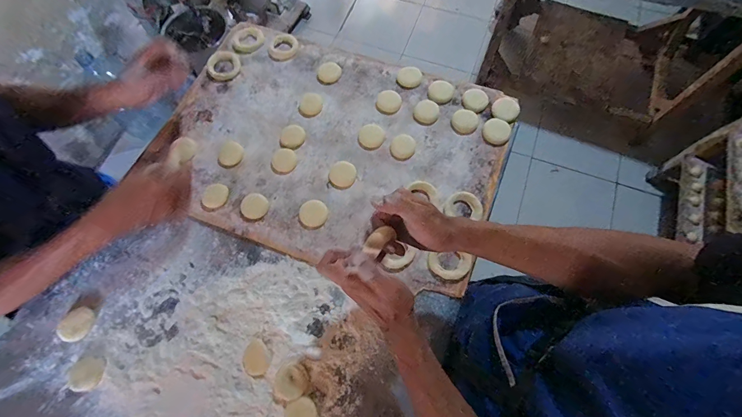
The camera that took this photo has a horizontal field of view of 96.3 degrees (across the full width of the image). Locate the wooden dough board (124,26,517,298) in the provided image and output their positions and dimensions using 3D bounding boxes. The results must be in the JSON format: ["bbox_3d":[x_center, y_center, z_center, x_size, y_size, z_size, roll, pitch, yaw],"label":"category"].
[{"bbox_3d":[-0.077,-0.127,0.602,0.593,0.014,0.418,20,73,9],"label":"wooden dough board"}]

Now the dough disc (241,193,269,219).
[{"bbox_3d":[-0.197,-0.004,0.564,0.045,0.008,0.043,-1,71,2],"label":"dough disc"}]

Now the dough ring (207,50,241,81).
[{"bbox_3d":[-0.298,-0.291,0.671,0.066,0.010,0.072,-1,71,2],"label":"dough ring"}]

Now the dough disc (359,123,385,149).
[{"bbox_3d":[0.002,-0.133,0.603,0.044,0.004,0.049,-37,74,-9],"label":"dough disc"}]

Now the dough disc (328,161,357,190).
[{"bbox_3d":[-0.050,-0.059,0.582,0.047,0.006,0.052,3,72,4],"label":"dough disc"}]

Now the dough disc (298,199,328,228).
[{"bbox_3d":[-0.096,0.008,0.557,0.045,0.007,0.046,-1,71,2],"label":"dough disc"}]

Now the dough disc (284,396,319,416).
[{"bbox_3d":[-0.097,0.290,0.461,0.046,0.008,0.046,-1,71,2],"label":"dough disc"}]

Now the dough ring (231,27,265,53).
[{"bbox_3d":[-0.255,-0.349,0.685,0.068,0.010,0.061,-44,75,-11],"label":"dough ring"}]

